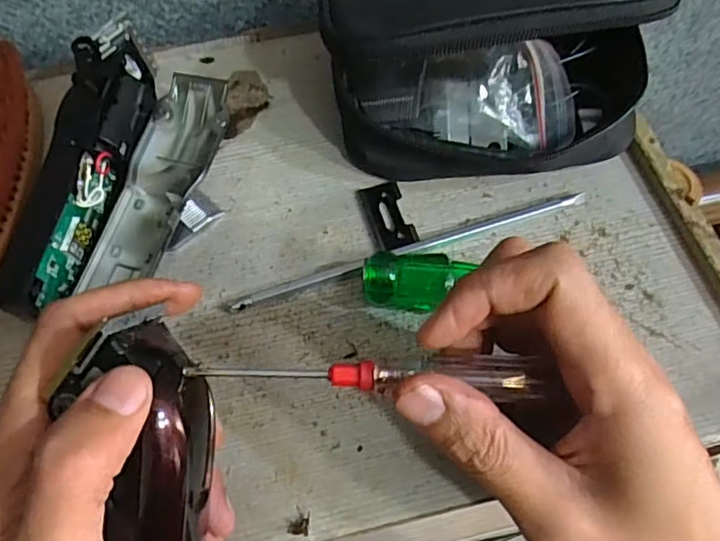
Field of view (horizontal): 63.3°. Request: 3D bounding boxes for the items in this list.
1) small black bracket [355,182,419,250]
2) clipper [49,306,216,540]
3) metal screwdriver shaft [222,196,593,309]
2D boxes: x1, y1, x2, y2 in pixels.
[{"bbox_3d":[0.015,-0.029,0.308,0.021,0.004,0.041,-16,61,-8],"label":"small black bracket"},{"bbox_3d":[-0.077,0.098,0.207,0.036,0.037,0.161,4,93,4],"label":"clipper"},{"bbox_3d":[0.026,-0.012,0.297,0.188,0.007,0.010,-17,61,-8],"label":"metal screwdriver shaft"}]

